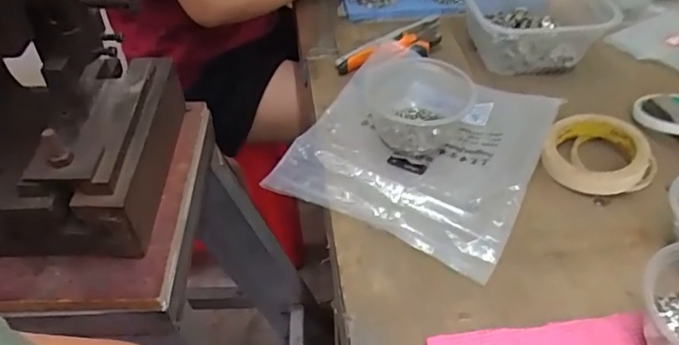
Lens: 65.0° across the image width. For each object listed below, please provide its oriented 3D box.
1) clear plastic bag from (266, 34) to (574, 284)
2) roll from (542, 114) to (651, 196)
[{"bbox_3d":[0.089,-0.040,0.568,0.237,0.032,0.262,21,50,23],"label":"clear plastic bag"},{"bbox_3d":[0.263,-0.020,0.554,0.095,0.039,0.093,-2,45,2],"label":"roll"}]

